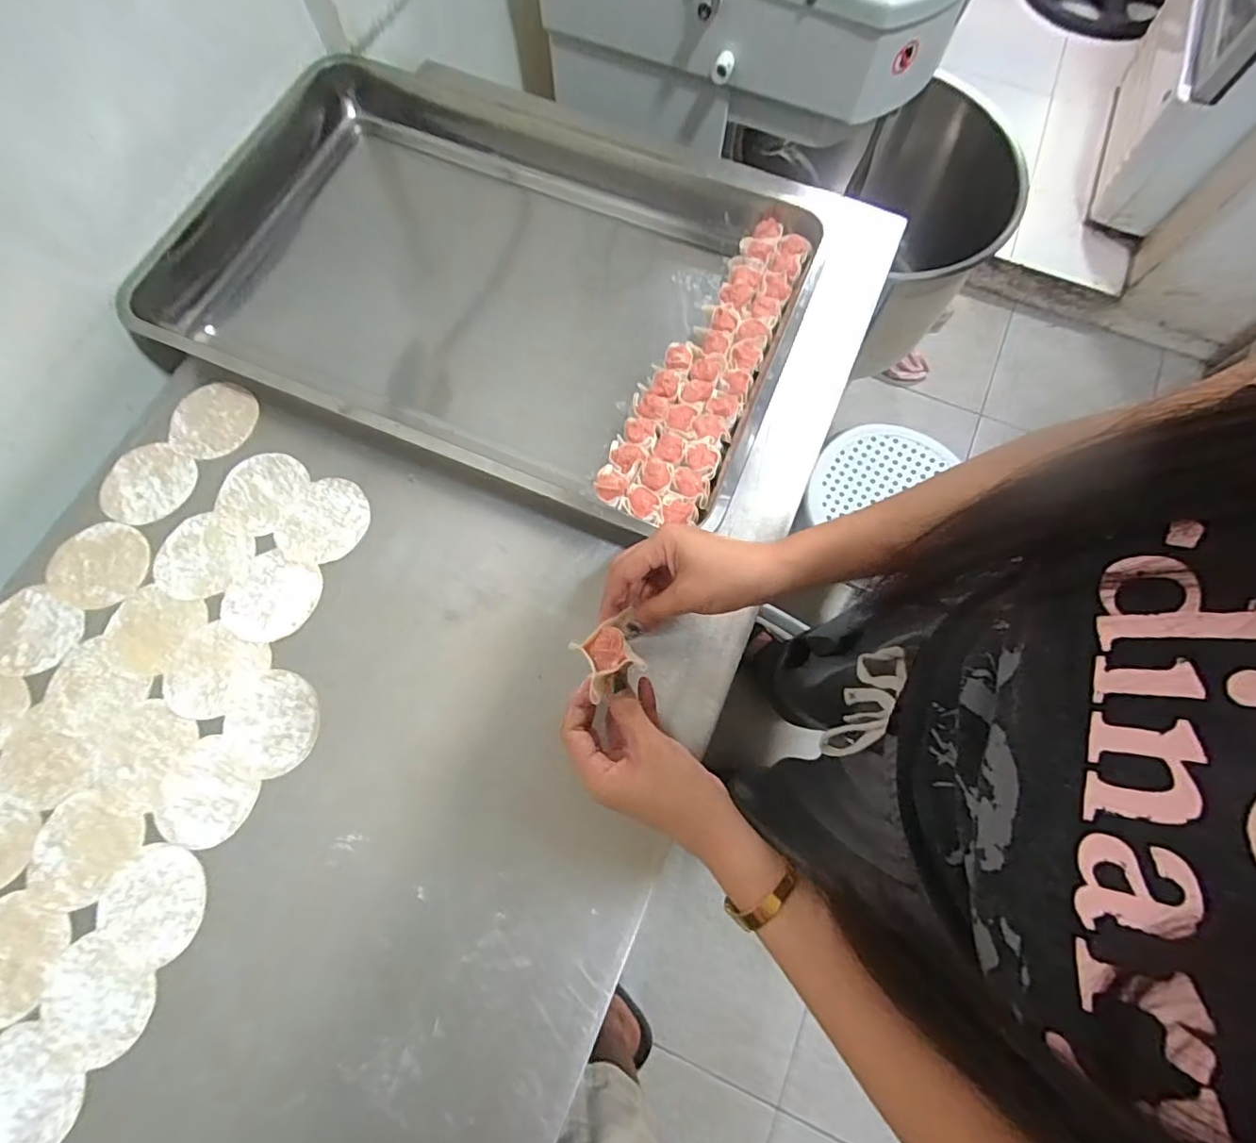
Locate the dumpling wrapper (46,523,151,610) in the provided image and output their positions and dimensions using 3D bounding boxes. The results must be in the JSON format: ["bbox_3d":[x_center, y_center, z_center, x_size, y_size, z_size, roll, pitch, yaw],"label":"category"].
[{"bbox_3d":[-0.463,-0.006,0.493,0.082,0.004,0.075,5,72,0],"label":"dumpling wrapper"}]

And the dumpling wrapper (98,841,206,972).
[{"bbox_3d":[-0.351,0.247,0.418,0.075,0.004,0.073,0,72,-1],"label":"dumpling wrapper"}]

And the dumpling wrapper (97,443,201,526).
[{"bbox_3d":[-0.440,-0.079,0.517,0.073,0.004,0.078,0,72,-1],"label":"dumpling wrapper"}]

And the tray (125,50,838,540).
[{"bbox_3d":[-0.141,-0.286,0.565,0.596,0.053,0.388,22,73,6],"label":"tray"}]

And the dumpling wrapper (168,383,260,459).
[{"bbox_3d":[-0.391,-0.141,0.529,0.076,0.007,0.075,2,72,0],"label":"dumpling wrapper"}]

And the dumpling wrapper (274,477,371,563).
[{"bbox_3d":[-0.273,-0.045,0.508,0.072,0.004,0.082,34,75,9],"label":"dumpling wrapper"}]

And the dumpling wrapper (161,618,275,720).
[{"bbox_3d":[-0.345,0.083,0.468,0.071,0.004,0.074,26,73,7],"label":"dumpling wrapper"}]

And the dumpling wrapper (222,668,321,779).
[{"bbox_3d":[-0.289,0.122,0.457,0.074,0.004,0.080,0,72,-1],"label":"dumpling wrapper"}]

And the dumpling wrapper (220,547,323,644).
[{"bbox_3d":[-0.308,0.022,0.486,0.075,0.004,0.075,20,73,5],"label":"dumpling wrapper"}]

